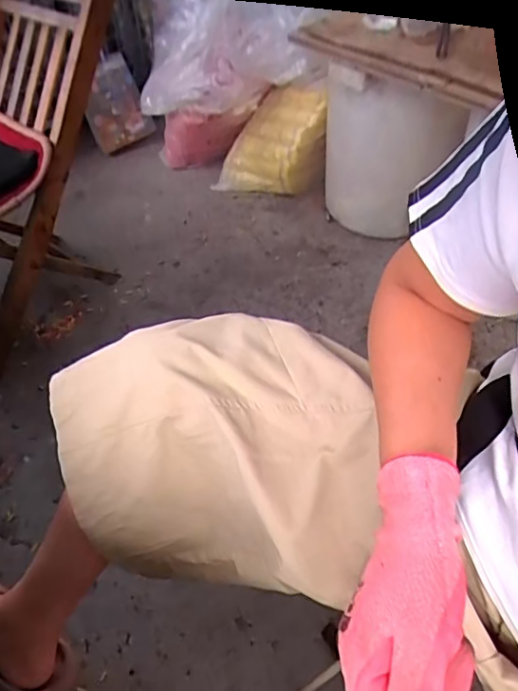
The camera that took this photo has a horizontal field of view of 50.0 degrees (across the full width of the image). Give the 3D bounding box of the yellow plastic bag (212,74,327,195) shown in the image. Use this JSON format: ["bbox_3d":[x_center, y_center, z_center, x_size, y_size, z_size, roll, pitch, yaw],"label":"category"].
[{"bbox_3d":[0.038,-0.574,1.517,0.283,0.288,0.129,0,47,3],"label":"yellow plastic bag"}]

